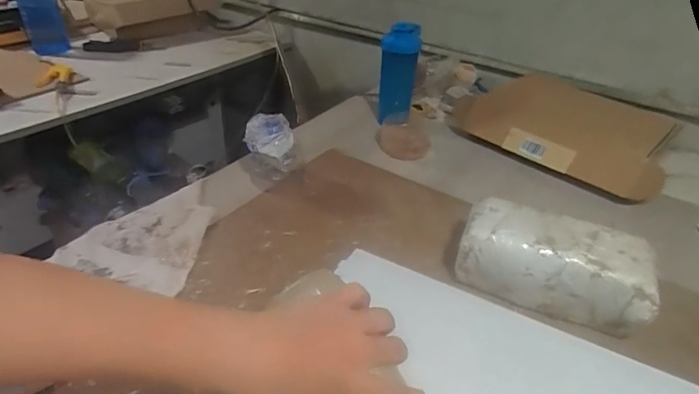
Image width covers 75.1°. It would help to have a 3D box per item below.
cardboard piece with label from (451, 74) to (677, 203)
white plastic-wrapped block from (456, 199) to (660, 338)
[{"bbox_3d":[0.441,-0.155,0.967,0.422,0.101,0.239,24,40,26],"label":"cardboard piece with label"},{"bbox_3d":[0.272,0.090,0.620,0.238,0.104,0.105,19,37,18],"label":"white plastic-wrapped block"}]

